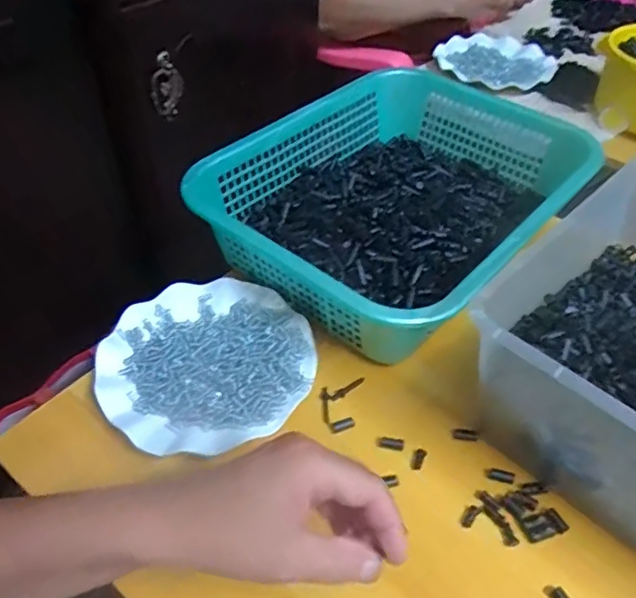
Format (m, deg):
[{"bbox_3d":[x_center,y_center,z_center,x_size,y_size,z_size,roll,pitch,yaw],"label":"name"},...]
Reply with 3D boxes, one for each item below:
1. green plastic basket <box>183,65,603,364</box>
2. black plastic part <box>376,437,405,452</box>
[{"bbox_3d":[0.093,-0.113,0.626,0.294,0.088,0.381,34,53,27],"label":"green plastic basket"},{"bbox_3d":[0.059,0.117,0.477,0.023,0.004,0.011,8,46,5],"label":"black plastic part"}]

